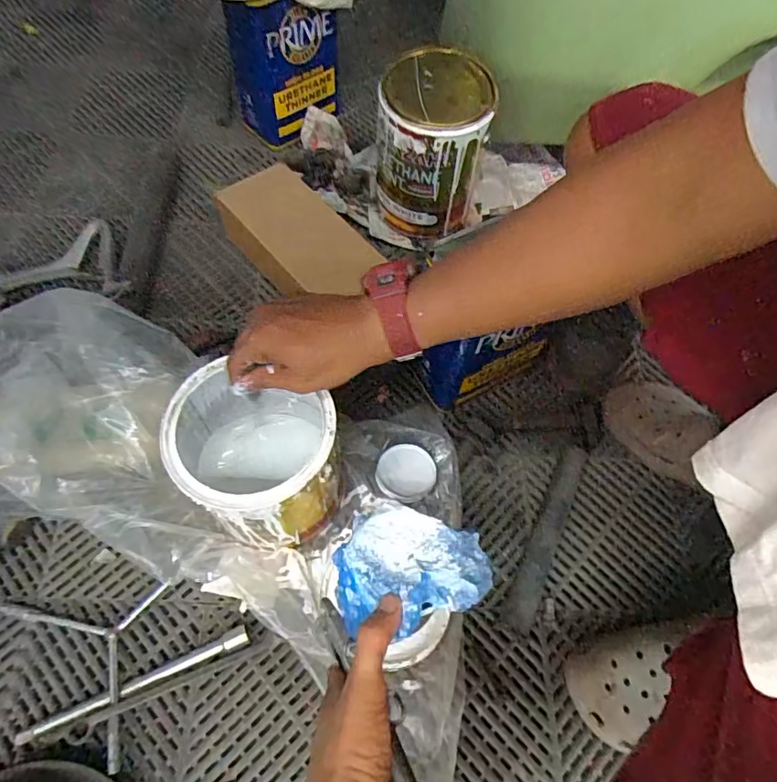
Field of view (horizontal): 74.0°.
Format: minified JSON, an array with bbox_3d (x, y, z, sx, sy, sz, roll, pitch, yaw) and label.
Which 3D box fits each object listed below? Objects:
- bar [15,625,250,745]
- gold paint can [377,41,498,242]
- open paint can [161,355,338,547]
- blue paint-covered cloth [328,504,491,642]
[{"bbox_3d":[-0.266,0.315,0.555,0.235,0.021,0.019,-22,68,-13],"label":"bar"},{"bbox_3d":[0.063,-0.360,0.791,0.149,0.231,0.139,1,64,-3],"label":"gold paint can"},{"bbox_3d":[-0.140,0.076,0.577,0.161,0.191,0.153,1,64,-3],"label":"open paint can"},{"bbox_3d":[0.017,0.127,0.389,0.117,0.037,0.089,-18,67,-12],"label":"blue paint-covered cloth"}]

